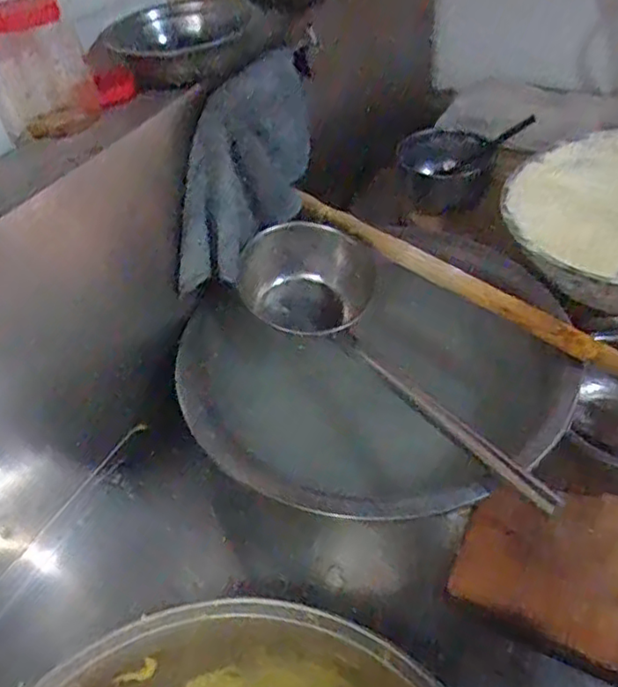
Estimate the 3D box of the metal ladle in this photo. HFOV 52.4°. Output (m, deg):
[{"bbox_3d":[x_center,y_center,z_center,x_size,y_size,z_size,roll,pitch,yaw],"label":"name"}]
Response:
[{"bbox_3d":[0.116,0.006,0.767,0.144,0.129,0.501,-32,49,-25],"label":"metal ladle"}]

